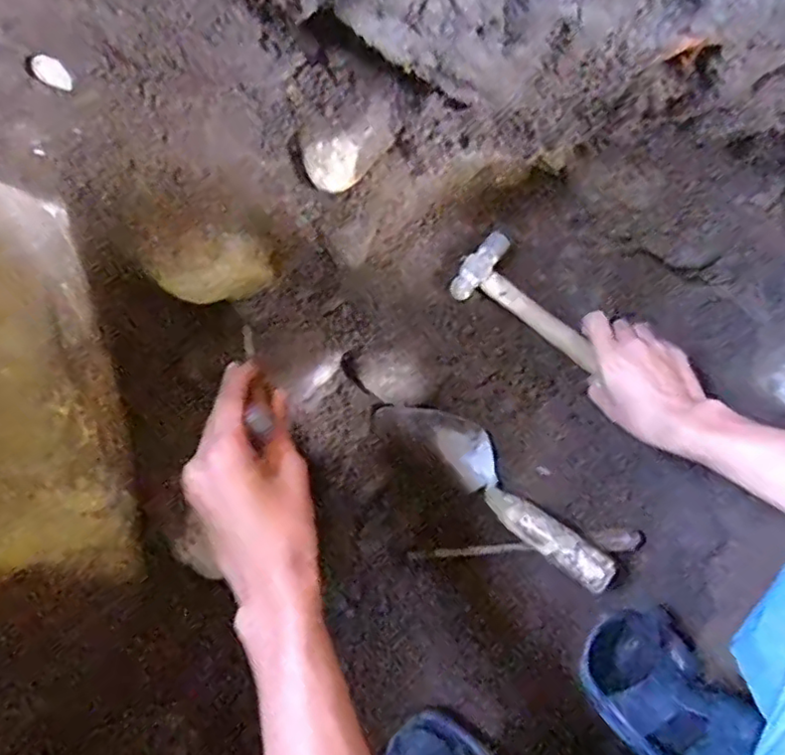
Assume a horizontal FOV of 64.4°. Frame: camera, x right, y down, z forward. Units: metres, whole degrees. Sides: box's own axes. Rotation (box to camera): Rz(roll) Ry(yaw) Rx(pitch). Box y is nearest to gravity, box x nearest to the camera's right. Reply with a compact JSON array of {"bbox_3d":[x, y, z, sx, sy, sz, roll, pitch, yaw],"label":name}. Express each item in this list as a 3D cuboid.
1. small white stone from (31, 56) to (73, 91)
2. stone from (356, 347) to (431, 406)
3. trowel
[{"bbox_3d":[-0.276,-0.246,0.506,0.021,0.022,0.021,-33,75,-12],"label":"small white stone"},{"bbox_3d":[0.002,-0.001,0.641,0.083,0.033,0.046,26,72,7],"label":"stone"},{"bbox_3d":[0.100,0.109,0.631,0.071,0.061,0.280,-42,54,-14],"label":"trowel"}]

